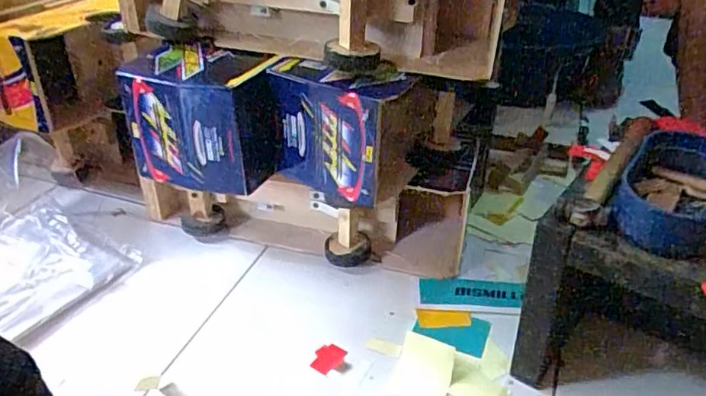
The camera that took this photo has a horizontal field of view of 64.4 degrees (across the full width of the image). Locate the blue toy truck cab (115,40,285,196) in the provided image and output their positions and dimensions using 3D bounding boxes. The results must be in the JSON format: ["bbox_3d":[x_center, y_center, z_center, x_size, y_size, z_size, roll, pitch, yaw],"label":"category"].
[{"bbox_3d":[-0.174,-0.098,0.673,0.158,0.132,0.116,12,34,18],"label":"blue toy truck cab"}]

